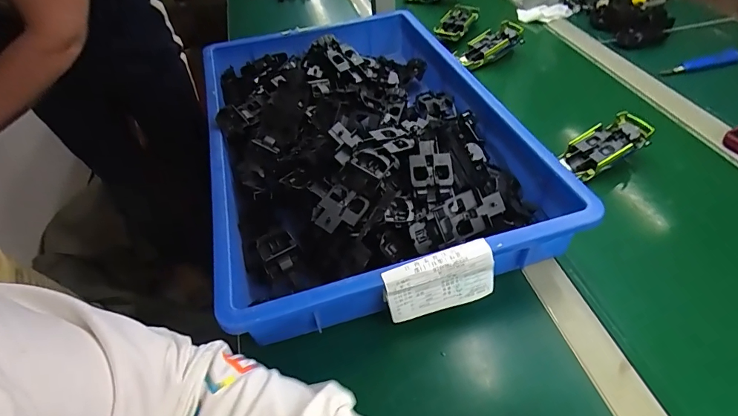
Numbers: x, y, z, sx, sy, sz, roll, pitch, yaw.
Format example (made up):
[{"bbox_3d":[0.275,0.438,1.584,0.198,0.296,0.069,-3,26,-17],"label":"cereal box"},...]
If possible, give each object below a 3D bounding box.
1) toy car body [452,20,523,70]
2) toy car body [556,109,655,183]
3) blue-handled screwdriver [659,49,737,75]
[{"bbox_3d":[0.224,-0.304,0.781,0.122,0.035,0.049,-31,48,2],"label":"toy car body"},{"bbox_3d":[0.313,-0.082,0.554,0.113,0.027,0.055,-32,50,-4],"label":"toy car body"},{"bbox_3d":[0.569,-0.247,0.716,0.137,0.027,0.024,-11,46,-5],"label":"blue-handled screwdriver"}]

